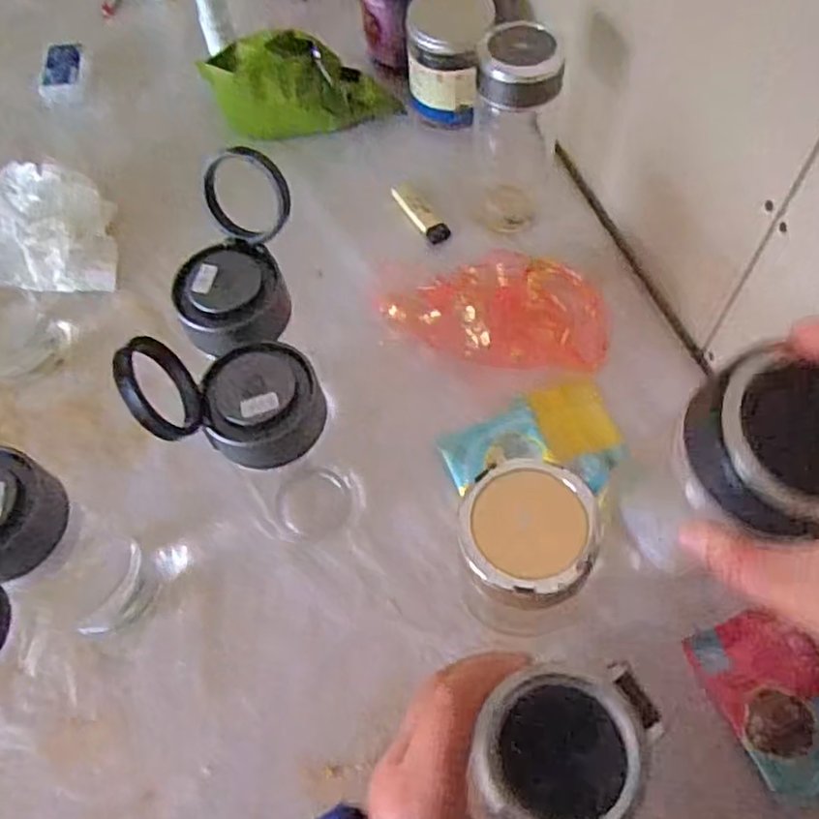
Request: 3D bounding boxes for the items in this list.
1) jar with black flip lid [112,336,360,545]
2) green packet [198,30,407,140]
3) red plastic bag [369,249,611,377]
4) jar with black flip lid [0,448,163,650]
[{"bbox_3d":[-0.089,0.019,0.449,0.095,0.221,0.068,-13,62,-3],"label":"jar with black flip lid"},{"bbox_3d":[-0.107,-0.329,0.714,0.185,0.084,0.056,-11,62,-2],"label":"green packet"},{"bbox_3d":[0.070,-0.092,0.593,0.189,0.044,0.106,8,63,8],"label":"red plastic bag"},{"bbox_3d":[-0.228,0.112,0.436,0.076,0.182,0.127,-1,62,4],"label":"jar with black flip lid"}]

